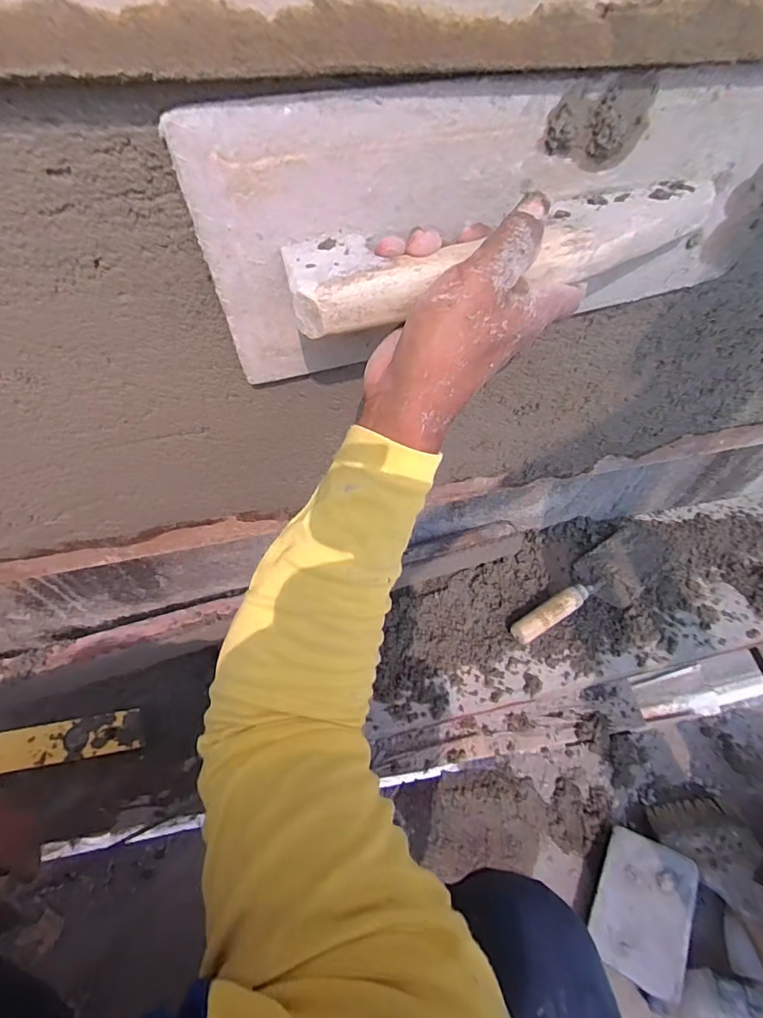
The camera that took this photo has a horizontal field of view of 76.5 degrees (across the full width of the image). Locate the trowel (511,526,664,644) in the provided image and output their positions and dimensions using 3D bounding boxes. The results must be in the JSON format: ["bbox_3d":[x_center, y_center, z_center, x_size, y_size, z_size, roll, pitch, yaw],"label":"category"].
[{"bbox_3d":[0.320,0.115,0.729,0.306,0.051,0.097,-26,62,-19],"label":"trowel"}]

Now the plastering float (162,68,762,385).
[{"bbox_3d":[0.091,-0.160,0.302,0.388,0.151,0.062,-12,58,-8],"label":"plastering float"}]

